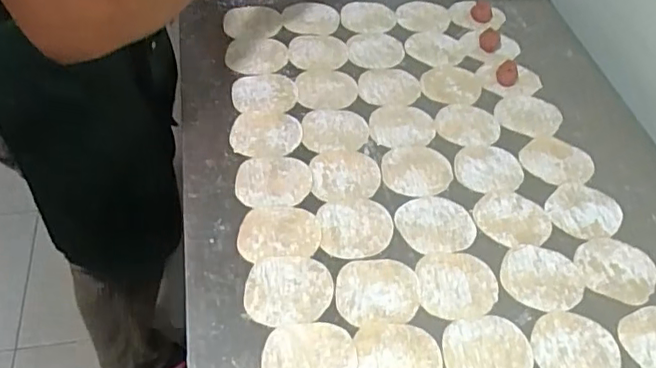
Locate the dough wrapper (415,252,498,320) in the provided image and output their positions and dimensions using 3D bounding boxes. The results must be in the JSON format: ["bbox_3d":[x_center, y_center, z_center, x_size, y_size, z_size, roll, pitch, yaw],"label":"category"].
[{"bbox_3d":[0.132,0.102,0.589,0.079,0.004,0.074,3,52,-4],"label":"dough wrapper"}]

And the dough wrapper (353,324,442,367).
[{"bbox_3d":[0.065,0.165,0.530,0.079,0.004,0.075,5,52,-2],"label":"dough wrapper"}]

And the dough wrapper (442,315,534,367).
[{"bbox_3d":[0.151,0.160,0.542,0.084,0.004,0.074,-5,53,-10],"label":"dough wrapper"}]

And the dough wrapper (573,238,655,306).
[{"bbox_3d":[0.310,0.091,0.620,0.084,0.004,0.078,3,52,-4],"label":"dough wrapper"}]

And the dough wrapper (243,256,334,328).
[{"bbox_3d":[-0.039,0.104,0.571,0.085,0.004,0.074,-4,53,-9],"label":"dough wrapper"}]

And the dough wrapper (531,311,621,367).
[{"bbox_3d":[0.239,0.157,0.553,0.079,0.004,0.077,3,52,-4],"label":"dough wrapper"}]

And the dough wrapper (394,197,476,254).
[{"bbox_3d":[0.120,0.045,0.640,0.084,0.004,0.072,-5,53,-9],"label":"dough wrapper"}]

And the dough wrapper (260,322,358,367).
[{"bbox_3d":[-0.017,0.163,0.525,0.085,0.004,0.074,-4,53,-8],"label":"dough wrapper"}]

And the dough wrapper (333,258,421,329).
[{"bbox_3d":[0.050,0.107,0.577,0.084,0.004,0.072,-5,53,-9],"label":"dough wrapper"}]

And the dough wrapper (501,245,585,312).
[{"bbox_3d":[0.225,0.097,0.605,0.083,0.004,0.074,16,52,7],"label":"dough wrapper"}]

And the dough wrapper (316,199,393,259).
[{"bbox_3d":[0.030,0.047,0.627,0.078,0.004,0.073,-2,53,-8],"label":"dough wrapper"}]

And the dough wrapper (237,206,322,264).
[{"bbox_3d":[-0.052,0.050,0.616,0.087,0.005,0.066,-8,53,-11],"label":"dough wrapper"}]

